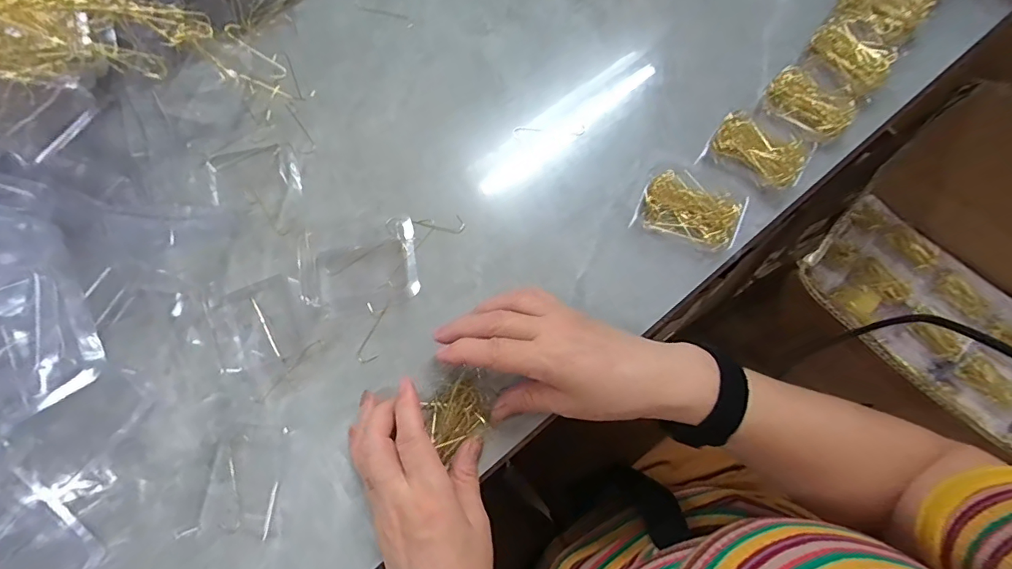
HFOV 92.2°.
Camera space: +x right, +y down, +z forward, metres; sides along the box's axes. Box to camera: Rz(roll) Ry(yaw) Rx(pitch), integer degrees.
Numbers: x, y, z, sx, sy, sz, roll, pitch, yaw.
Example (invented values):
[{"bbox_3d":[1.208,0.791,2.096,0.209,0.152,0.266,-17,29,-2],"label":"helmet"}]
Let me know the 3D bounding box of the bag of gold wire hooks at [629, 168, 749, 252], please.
[{"bbox_3d":[0.150,-0.062,0.395,0.077,0.024,0.055,25,73,8],"label":"bag of gold wire hooks"}]

